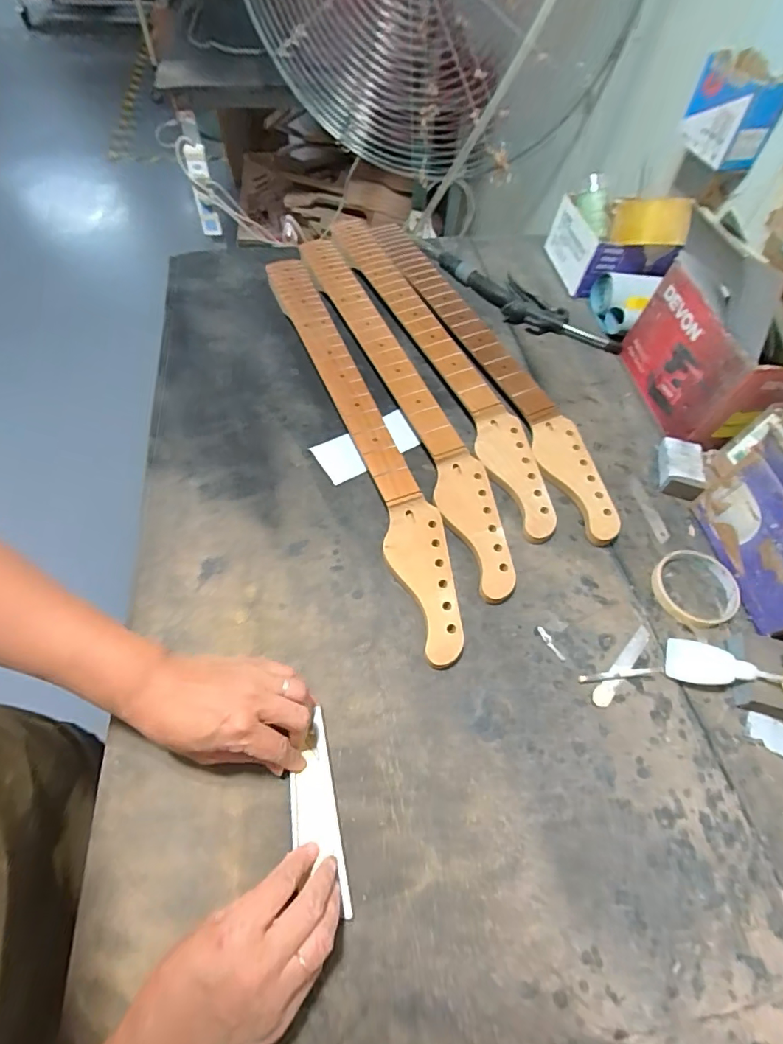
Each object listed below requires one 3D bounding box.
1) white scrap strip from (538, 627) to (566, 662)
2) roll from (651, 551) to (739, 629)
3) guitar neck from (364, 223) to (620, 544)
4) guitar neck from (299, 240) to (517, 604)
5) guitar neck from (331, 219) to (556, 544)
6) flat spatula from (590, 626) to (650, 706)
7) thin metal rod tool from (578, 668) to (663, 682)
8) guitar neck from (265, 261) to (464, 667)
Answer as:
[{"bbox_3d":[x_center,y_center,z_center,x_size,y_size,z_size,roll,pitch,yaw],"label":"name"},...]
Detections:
[{"bbox_3d":[0.163,0.123,0.487,0.009,0.004,0.040,-26,65,-16],"label":"white scrap strip"},{"bbox_3d":[0.327,0.070,0.518,0.086,0.016,0.084,1,60,-2],"label":"roll"},{"bbox_3d":[0.136,-0.249,0.690,0.085,0.029,0.645,-20,63,-13],"label":"guitar neck"},{"bbox_3d":[0.013,-0.183,0.644,0.069,0.029,0.627,-19,63,-13],"label":"guitar neck"},{"bbox_3d":[0.060,-0.246,0.686,0.074,0.027,0.638,-21,63,-14],"label":"guitar neck"},{"bbox_3d":[0.232,0.142,0.477,0.102,0.004,0.017,-40,69,-22],"label":"flat spatula"},{"bbox_3d":[0.225,0.149,0.470,0.084,0.005,0.007,-5,61,-5],"label":"thin metal rod tool"},{"bbox_3d":[-0.042,-0.130,0.612,0.070,0.031,0.633,-18,63,-12],"label":"guitar neck"}]

